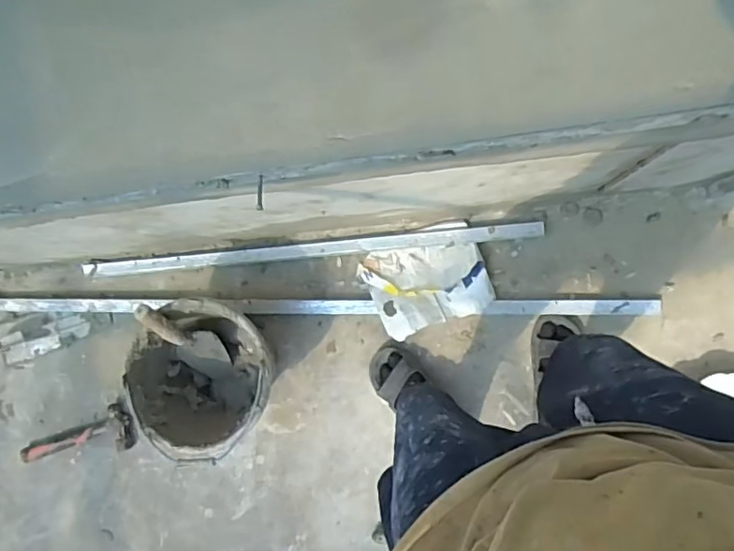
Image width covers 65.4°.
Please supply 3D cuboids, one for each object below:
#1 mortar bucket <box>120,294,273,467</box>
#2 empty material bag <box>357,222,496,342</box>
[{"bbox_3d":[-0.313,0.200,1.171,0.288,0.190,0.266,0,91,8],"label":"mortar bucket"},{"bbox_3d":[0.120,0.011,1.199,0.255,0.035,0.193,-19,88,8],"label":"empty material bag"}]

